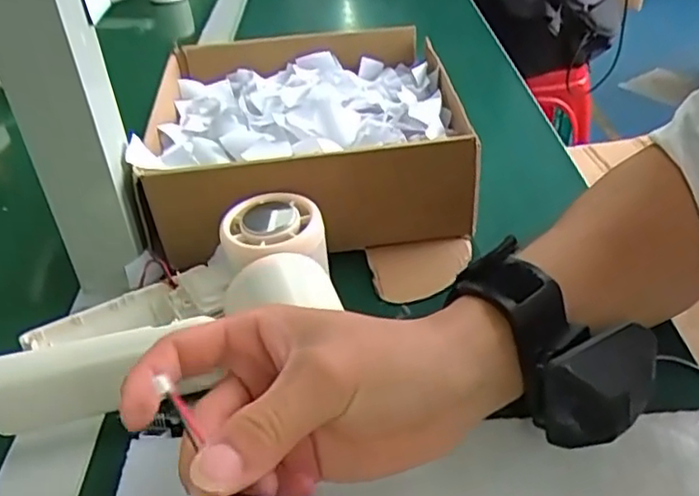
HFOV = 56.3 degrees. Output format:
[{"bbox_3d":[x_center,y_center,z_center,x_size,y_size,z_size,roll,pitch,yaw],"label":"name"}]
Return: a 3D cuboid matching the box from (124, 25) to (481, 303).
[{"bbox_3d":[-0.032,-0.089,0.488,0.206,0.078,0.251,-6,37,0],"label":"box"}]

